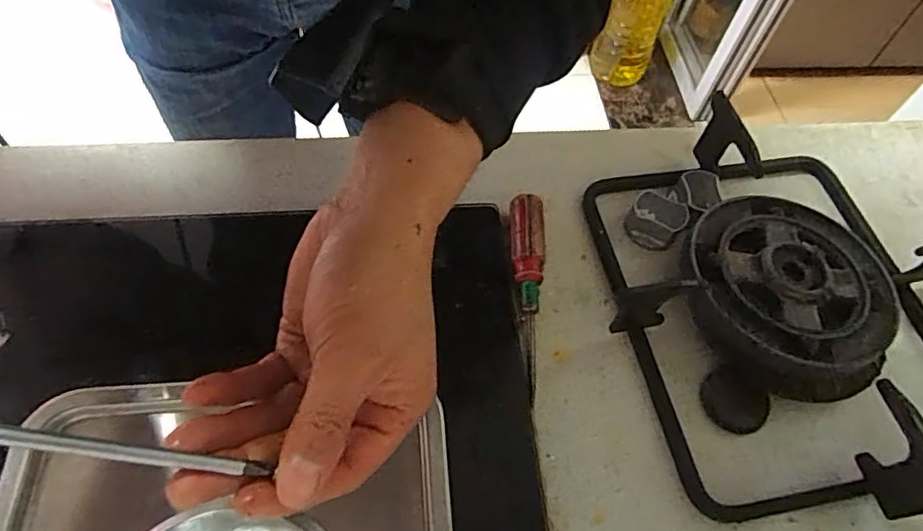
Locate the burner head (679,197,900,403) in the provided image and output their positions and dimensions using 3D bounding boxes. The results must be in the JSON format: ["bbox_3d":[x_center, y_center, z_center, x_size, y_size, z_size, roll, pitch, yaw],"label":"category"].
[{"bbox_3d":[0.201,0.018,0.362,0.124,0.039,0.132,2,59,-3],"label":"burner head"}]

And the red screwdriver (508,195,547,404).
[{"bbox_3d":[0.044,0.016,0.364,0.022,0.025,0.134,2,59,-3],"label":"red screwdriver"}]

